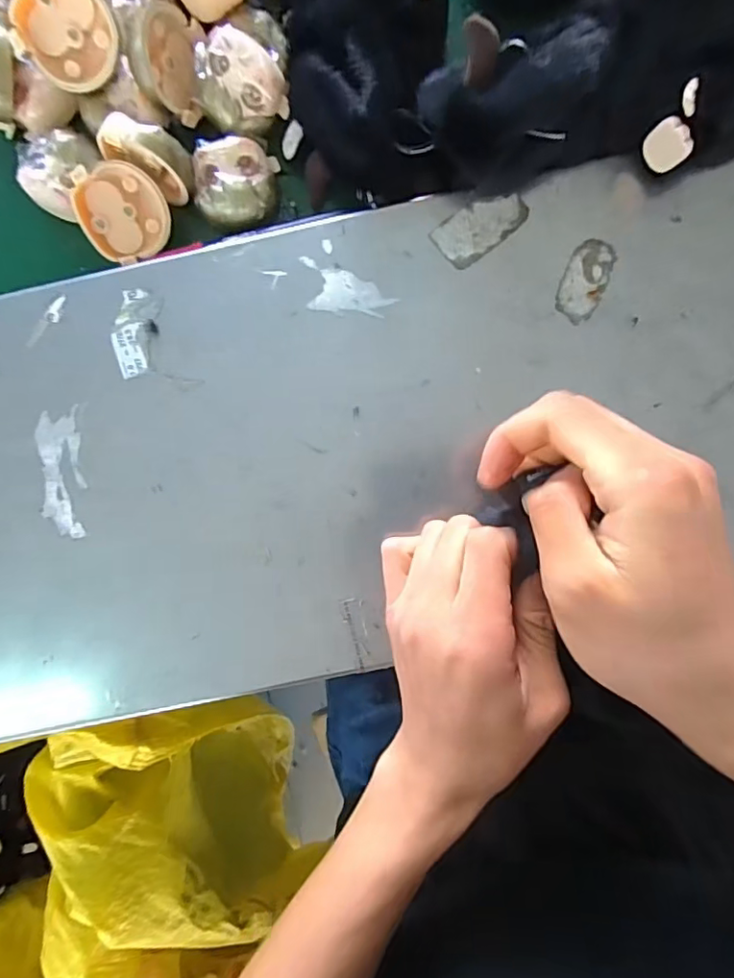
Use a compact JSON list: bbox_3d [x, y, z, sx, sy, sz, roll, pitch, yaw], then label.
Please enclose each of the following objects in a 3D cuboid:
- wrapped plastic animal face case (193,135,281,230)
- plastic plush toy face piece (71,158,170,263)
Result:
[{"bbox_3d":[-0.073,-0.171,0.304,0.044,0.021,0.043,-4,91,2],"label":"wrapped plastic animal face case"},{"bbox_3d":[-0.136,-0.156,0.303,0.048,0.019,0.048,-4,118,-8],"label":"plastic plush toy face piece"}]

